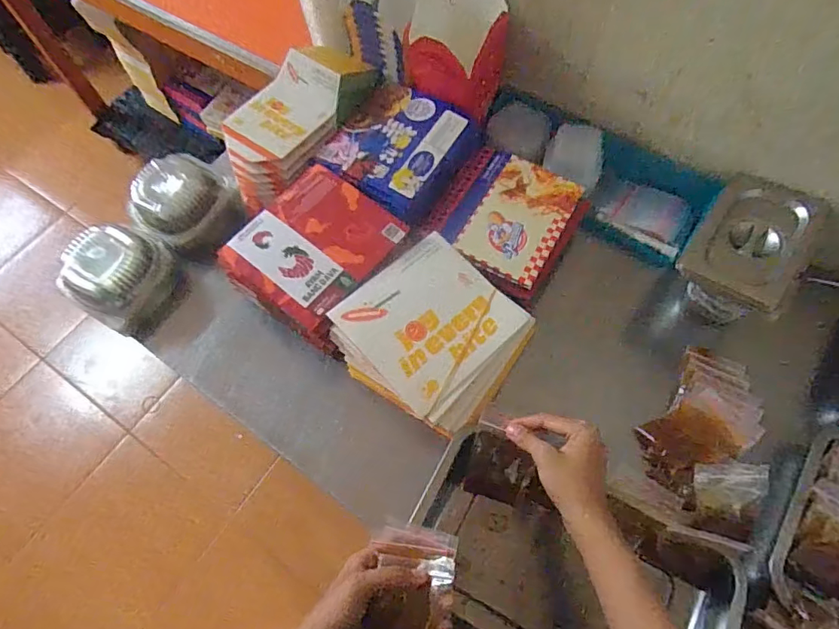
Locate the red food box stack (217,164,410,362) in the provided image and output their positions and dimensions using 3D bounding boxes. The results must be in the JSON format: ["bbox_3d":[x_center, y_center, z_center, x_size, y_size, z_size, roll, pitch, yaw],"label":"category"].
[{"bbox_3d":[-0.126,-0.070,0.643,0.175,0.082,0.183,33,69,17],"label":"red food box stack"}]

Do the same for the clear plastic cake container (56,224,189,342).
[{"bbox_3d":[-0.389,-0.051,0.671,0.120,0.083,0.126,26,67,15],"label":"clear plastic cake container"}]

